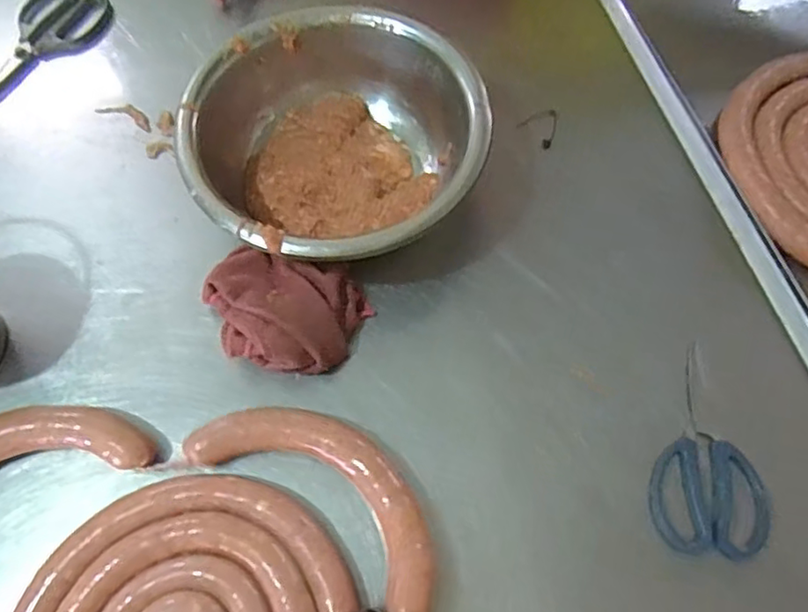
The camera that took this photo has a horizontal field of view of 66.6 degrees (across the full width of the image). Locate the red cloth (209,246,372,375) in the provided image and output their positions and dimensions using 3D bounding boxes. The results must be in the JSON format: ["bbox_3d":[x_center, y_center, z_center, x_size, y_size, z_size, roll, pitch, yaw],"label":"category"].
[{"bbox_3d":[-0.121,0.009,0.584,0.155,0.057,0.112,16,68,6],"label":"red cloth"}]

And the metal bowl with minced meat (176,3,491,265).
[{"bbox_3d":[-0.066,-0.159,0.624,0.277,0.101,0.273,0,68,-1],"label":"metal bowl with minced meat"}]

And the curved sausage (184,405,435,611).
[{"bbox_3d":[-0.067,0.150,0.531,0.254,0.049,0.106,33,71,12],"label":"curved sausage"}]

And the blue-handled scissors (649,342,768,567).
[{"bbox_3d":[0.275,0.128,0.558,0.097,0.011,0.181,8,68,3],"label":"blue-handled scissors"}]

